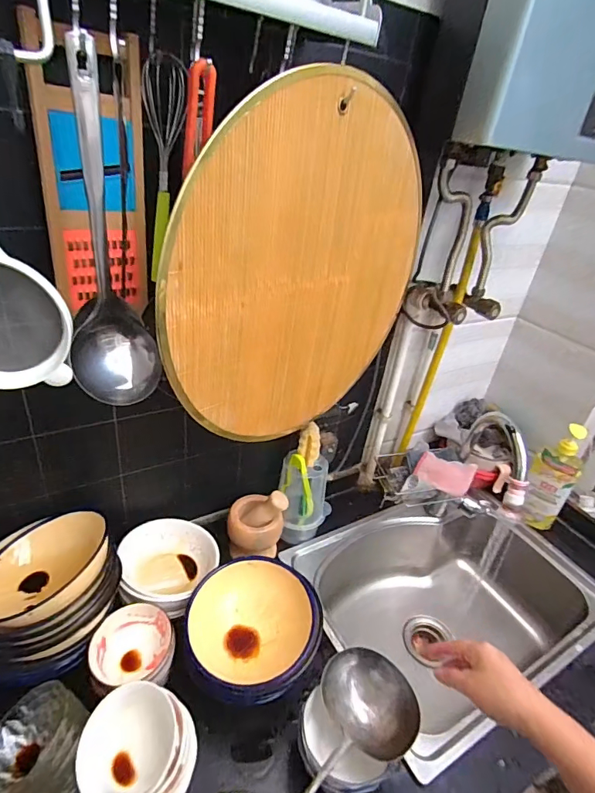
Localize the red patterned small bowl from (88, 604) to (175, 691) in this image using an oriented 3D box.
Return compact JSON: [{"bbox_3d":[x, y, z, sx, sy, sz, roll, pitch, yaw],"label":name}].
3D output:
[{"bbox_3d":[-0.236,0.363,0.643,0.108,0.051,0.110,6,32,-4],"label":"red patterned small bowl"}]

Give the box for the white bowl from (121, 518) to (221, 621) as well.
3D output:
[{"bbox_3d":[-0.222,0.289,0.765,0.154,0.064,0.174,17,33,14],"label":"white bowl"}]

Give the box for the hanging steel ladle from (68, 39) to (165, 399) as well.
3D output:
[{"bbox_3d":[-0.174,-0.134,0.405,0.078,0.295,0.086,-2,34,-15],"label":"hanging steel ladle"}]

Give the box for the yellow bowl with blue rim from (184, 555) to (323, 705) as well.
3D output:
[{"bbox_3d":[-0.067,0.344,0.679,0.195,0.077,0.184,6,32,-4],"label":"yellow bowl with blue rim"}]

